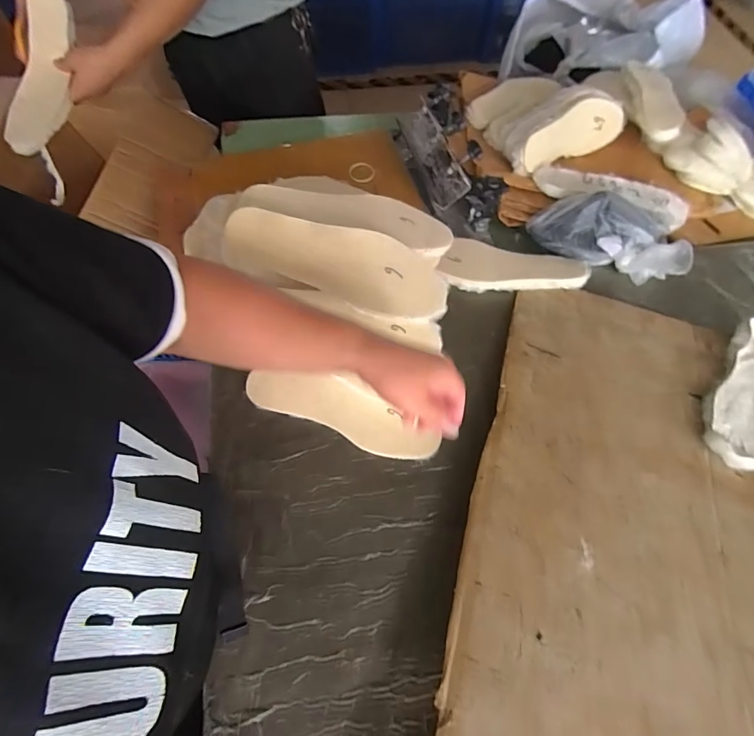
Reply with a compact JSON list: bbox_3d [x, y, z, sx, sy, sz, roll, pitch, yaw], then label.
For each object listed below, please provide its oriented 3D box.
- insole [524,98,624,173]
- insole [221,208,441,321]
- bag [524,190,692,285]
[{"bbox_3d":[0.364,-0.437,0.779,0.267,0.092,0.027,-25,38,-25],"label":"insole"},{"bbox_3d":[-0.048,-0.124,0.520,0.273,0.024,0.095,9,90,-7],"label":"insole"},{"bbox_3d":[0.389,-0.223,0.703,0.252,0.094,0.088,21,65,9],"label":"bag"}]

